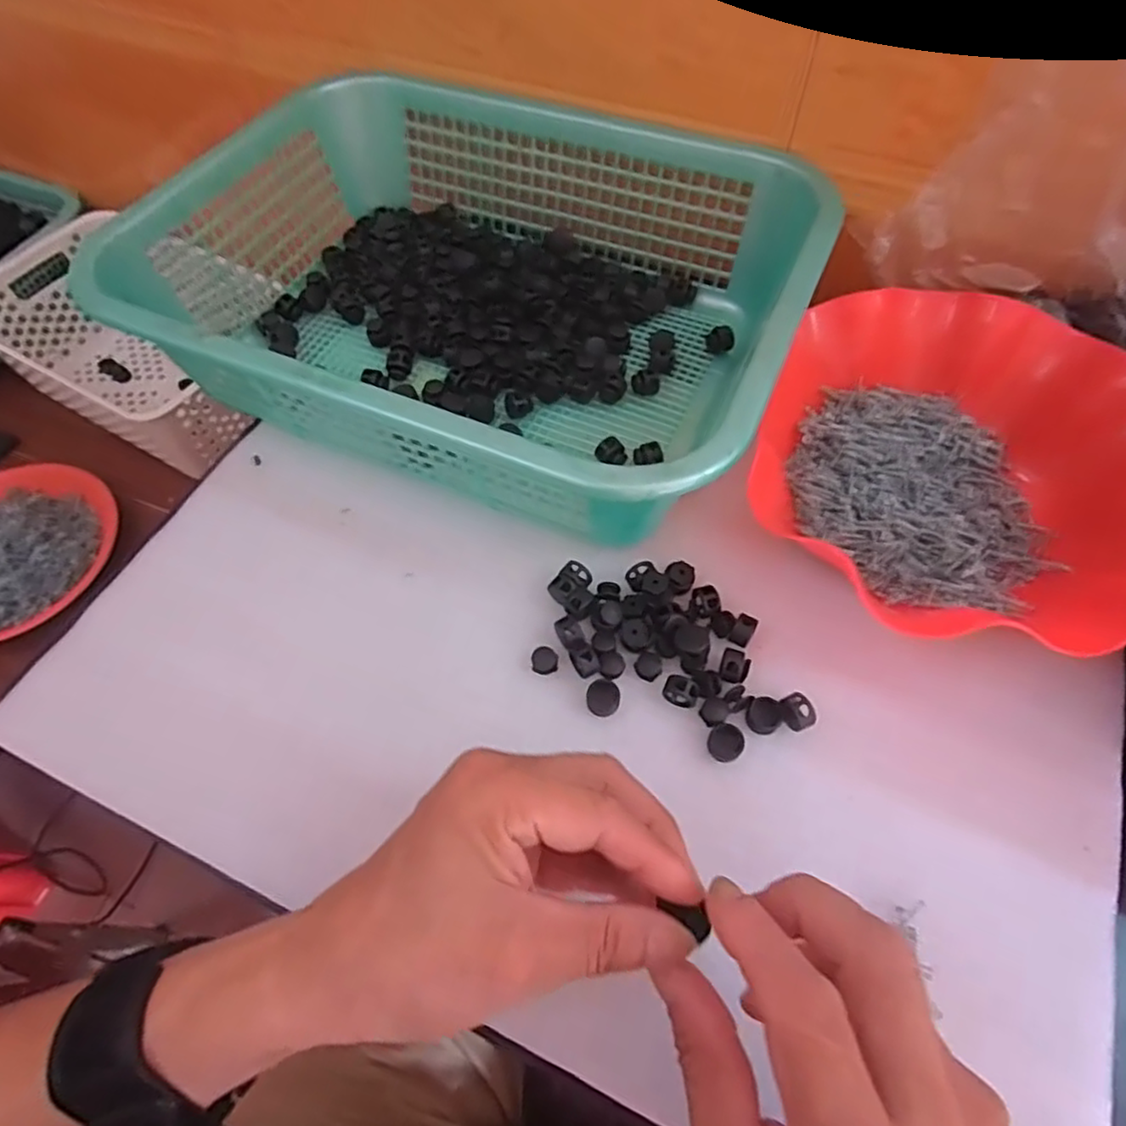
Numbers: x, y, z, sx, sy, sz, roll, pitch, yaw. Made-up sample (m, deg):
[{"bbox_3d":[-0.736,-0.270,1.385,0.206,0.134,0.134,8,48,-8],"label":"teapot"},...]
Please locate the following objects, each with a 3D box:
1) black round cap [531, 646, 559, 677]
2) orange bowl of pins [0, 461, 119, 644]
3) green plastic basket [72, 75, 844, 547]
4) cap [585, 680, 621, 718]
[{"bbox_3d":[-0.010,0.051,0.348,0.014,0.006,0.014,-1,60,1],"label":"black round cap"},{"bbox_3d":[-0.522,-0.012,0.627,0.176,0.056,0.190,-1,60,1],"label":"orange bowl of pins"},{"bbox_3d":[-0.049,-0.178,0.415,0.379,0.097,0.284,22,63,13],"label":"green plastic basket"},{"bbox_3d":[0.021,0.068,0.336,0.017,0.004,0.018,-1,60,1],"label":"cap"}]

